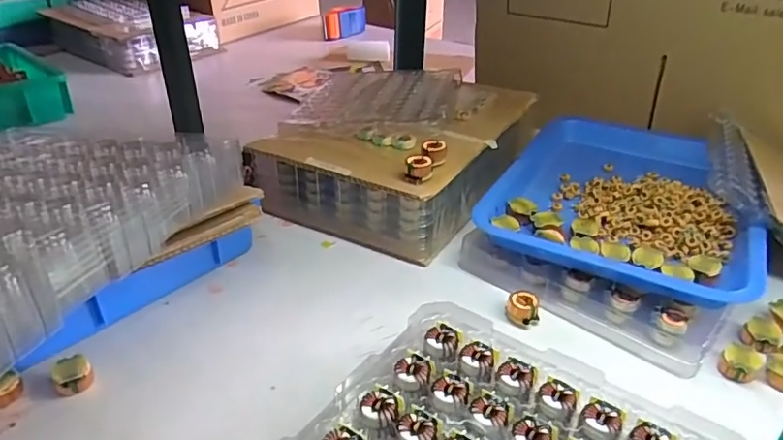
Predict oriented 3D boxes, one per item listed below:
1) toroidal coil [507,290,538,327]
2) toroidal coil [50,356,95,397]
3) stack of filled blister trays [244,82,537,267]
[{"bbox_3d":[0.122,0.081,0.513,0.028,0.022,0.027,0,32,0],"label":"toroidal coil"},{"bbox_3d":[-0.257,0.125,0.448,0.027,0.020,0.024,-17,36,-25],"label":"toroidal coil"},{"bbox_3d":[0.025,-0.088,0.722,0.255,0.113,0.318,18,35,26],"label":"stack of filled blister trays"}]

